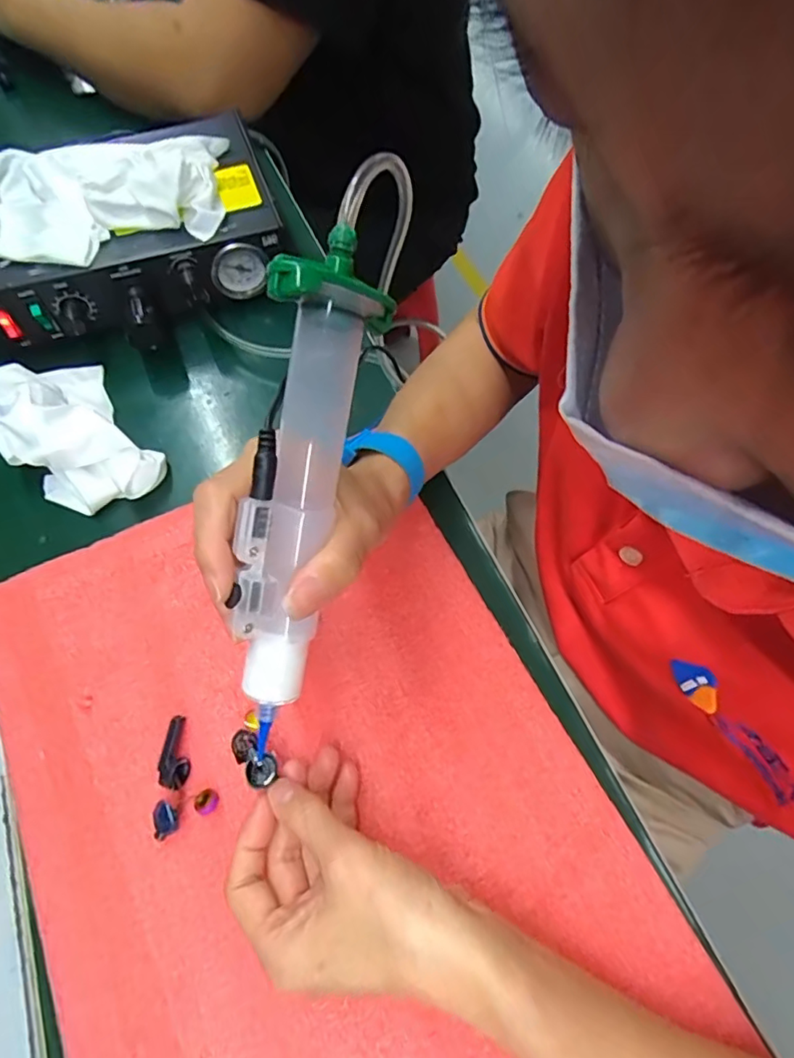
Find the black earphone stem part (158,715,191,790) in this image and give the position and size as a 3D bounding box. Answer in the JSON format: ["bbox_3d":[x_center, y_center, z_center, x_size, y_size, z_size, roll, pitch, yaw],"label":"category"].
[{"bbox_3d":[-0.115,0.116,0.289,0.013,0.010,0.034,-12,64,-5],"label":"black earphone stem part"}]

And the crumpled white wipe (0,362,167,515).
[{"bbox_3d":[-0.219,-0.066,0.371,0.075,0.043,0.131,-35,69,-15],"label":"crumpled white wipe"}]

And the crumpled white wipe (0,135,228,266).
[{"bbox_3d":[-0.233,-0.245,0.401,0.201,0.035,0.120,-6,64,-2],"label":"crumpled white wipe"}]

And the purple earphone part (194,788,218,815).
[{"bbox_3d":[-0.095,0.136,0.279,0.011,0.009,0.011,0,64,1],"label":"purple earphone part"}]

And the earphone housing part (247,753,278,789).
[{"bbox_3d":[-0.064,0.115,0.266,0.014,0.005,0.013,-23,66,-10],"label":"earphone housing part"}]

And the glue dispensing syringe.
[{"bbox_3d":[-0.036,-0.026,0.209,0.033,0.035,0.217,14,96,7],"label":"glue dispensing syringe"}]

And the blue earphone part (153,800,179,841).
[{"bbox_3d":[-0.115,0.143,0.274,0.013,0.011,0.015,-34,68,-15],"label":"blue earphone part"}]

